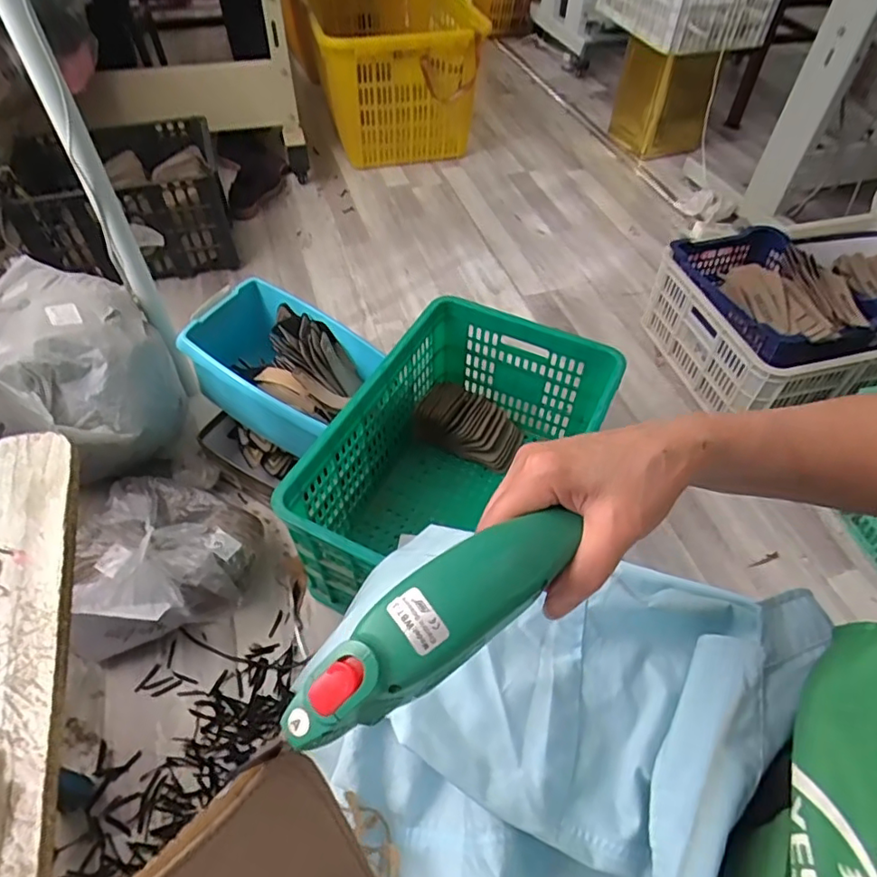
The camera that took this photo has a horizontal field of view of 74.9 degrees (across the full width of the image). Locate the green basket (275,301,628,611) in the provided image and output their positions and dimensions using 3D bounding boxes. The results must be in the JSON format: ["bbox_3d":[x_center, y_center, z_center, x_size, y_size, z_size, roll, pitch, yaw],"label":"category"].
[{"bbox_3d":[0.032,0.065,0.974,0.349,0.304,0.513,23,54,16],"label":"green basket"}]

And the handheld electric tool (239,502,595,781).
[{"bbox_3d":[0.002,0.081,0.252,0.163,0.036,0.039,-31,58,-26],"label":"handheld electric tool"}]

